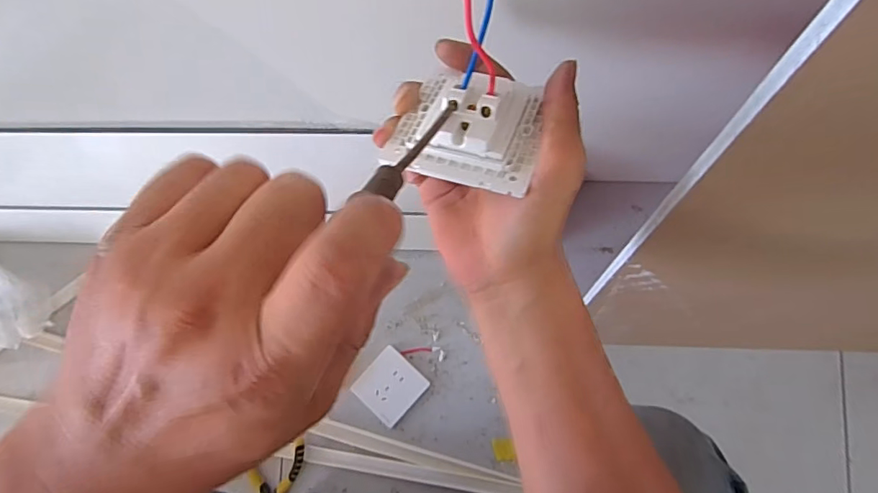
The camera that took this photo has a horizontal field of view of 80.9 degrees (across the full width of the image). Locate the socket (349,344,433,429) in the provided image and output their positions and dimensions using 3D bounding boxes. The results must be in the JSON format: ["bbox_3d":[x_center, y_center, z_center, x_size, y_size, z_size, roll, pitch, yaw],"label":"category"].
[{"bbox_3d":[-0.071,0.206,0.758,0.084,0.010,0.088,42,89,9],"label":"socket"}]

